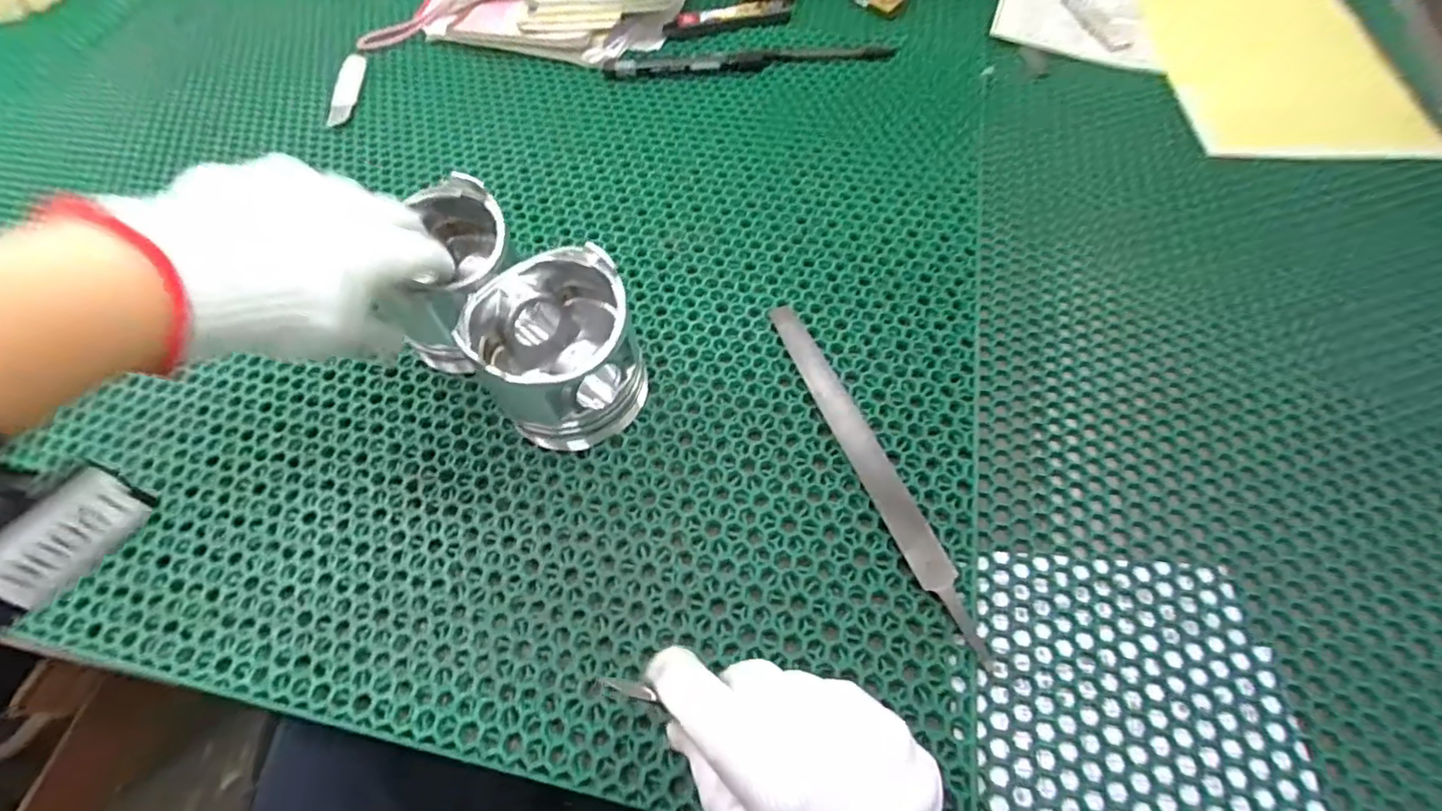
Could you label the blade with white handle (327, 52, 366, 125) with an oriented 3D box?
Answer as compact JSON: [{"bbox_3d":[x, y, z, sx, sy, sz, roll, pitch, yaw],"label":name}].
[{"bbox_3d":[-0.352,-0.299,0.582,0.022,0.009,0.097,-6,60,-1],"label":"blade with white handle"}]

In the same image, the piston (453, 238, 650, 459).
[{"bbox_3d":[-0.092,-0.029,0.364,0.088,0.084,0.092,-35,65,-17],"label":"piston"}]

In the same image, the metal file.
[{"bbox_3d":[0.085,0.029,0.361,0.021,0.011,0.238,-21,61,-9],"label":"metal file"}]

